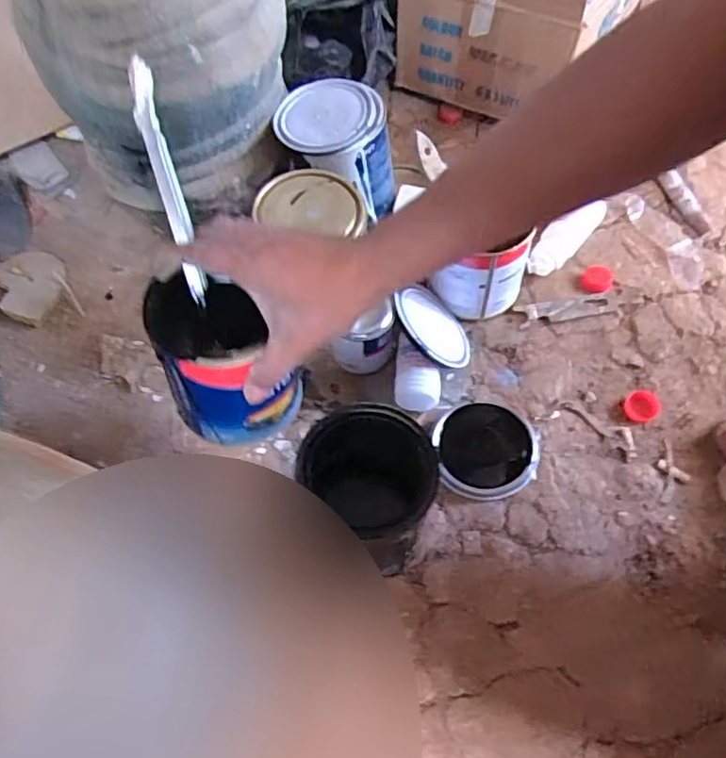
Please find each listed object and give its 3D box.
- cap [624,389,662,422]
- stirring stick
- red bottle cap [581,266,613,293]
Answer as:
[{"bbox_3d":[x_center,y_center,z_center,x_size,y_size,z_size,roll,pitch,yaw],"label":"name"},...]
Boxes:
[{"bbox_3d":[0.285,0.027,0.614,0.033,0.010,0.039,39,70,18],"label":"cap"},{"bbox_3d":[-0.140,-0.140,0.437,0.017,0.013,0.171,-14,103,-7],"label":"stirring stick"},{"bbox_3d":[0.263,-0.113,0.677,0.030,0.010,0.037,13,64,7],"label":"red bottle cap"}]

